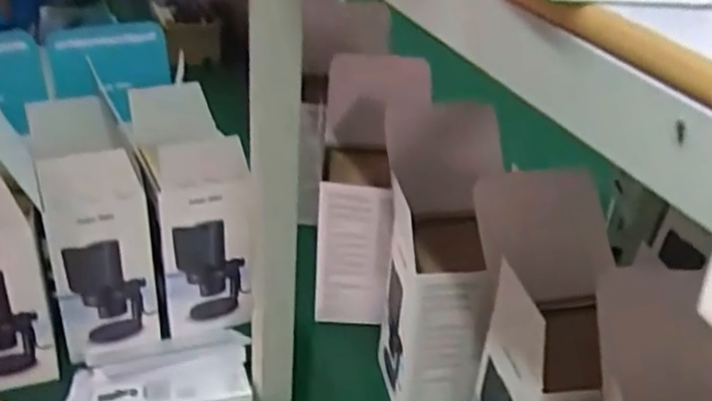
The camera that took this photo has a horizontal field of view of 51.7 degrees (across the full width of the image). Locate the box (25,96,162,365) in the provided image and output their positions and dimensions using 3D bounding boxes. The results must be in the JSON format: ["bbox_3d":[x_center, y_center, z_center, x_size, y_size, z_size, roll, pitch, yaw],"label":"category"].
[{"bbox_3d":[-0.330,0.031,0.933,0.120,0.287,0.166,-8,35,-21],"label":"box"}]

